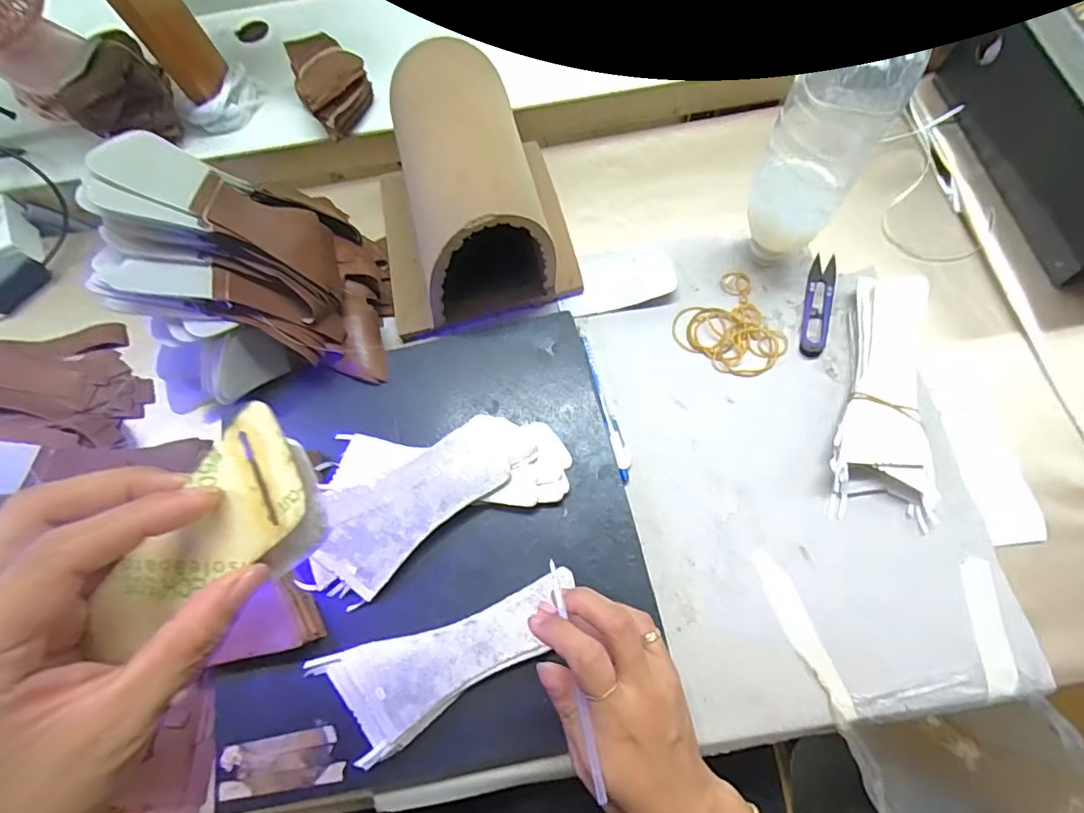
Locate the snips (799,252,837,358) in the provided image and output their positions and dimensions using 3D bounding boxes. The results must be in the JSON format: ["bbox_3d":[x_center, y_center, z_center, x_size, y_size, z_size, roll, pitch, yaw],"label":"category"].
[{"bbox_3d":[0.235,-0.087,0.451,0.022,0.006,0.099,16,69,7],"label":"snips"}]

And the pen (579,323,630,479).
[{"bbox_3d":[0.050,-0.007,0.432,0.011,0.009,0.136,-14,68,-5],"label":"pen"}]

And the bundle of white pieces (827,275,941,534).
[{"bbox_3d":[0.260,-0.013,0.406,0.074,0.028,0.191,10,68,5],"label":"bundle of white pieces"}]

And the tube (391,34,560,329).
[{"bbox_3d":[-0.062,-0.185,0.432,0.109,0.119,0.180,-19,70,-2],"label":"tube"}]

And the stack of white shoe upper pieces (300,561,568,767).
[{"bbox_3d":[-0.057,0.163,0.350,0.173,0.007,0.066,-25,69,-5],"label":"stack of white shoe upper pieces"}]

